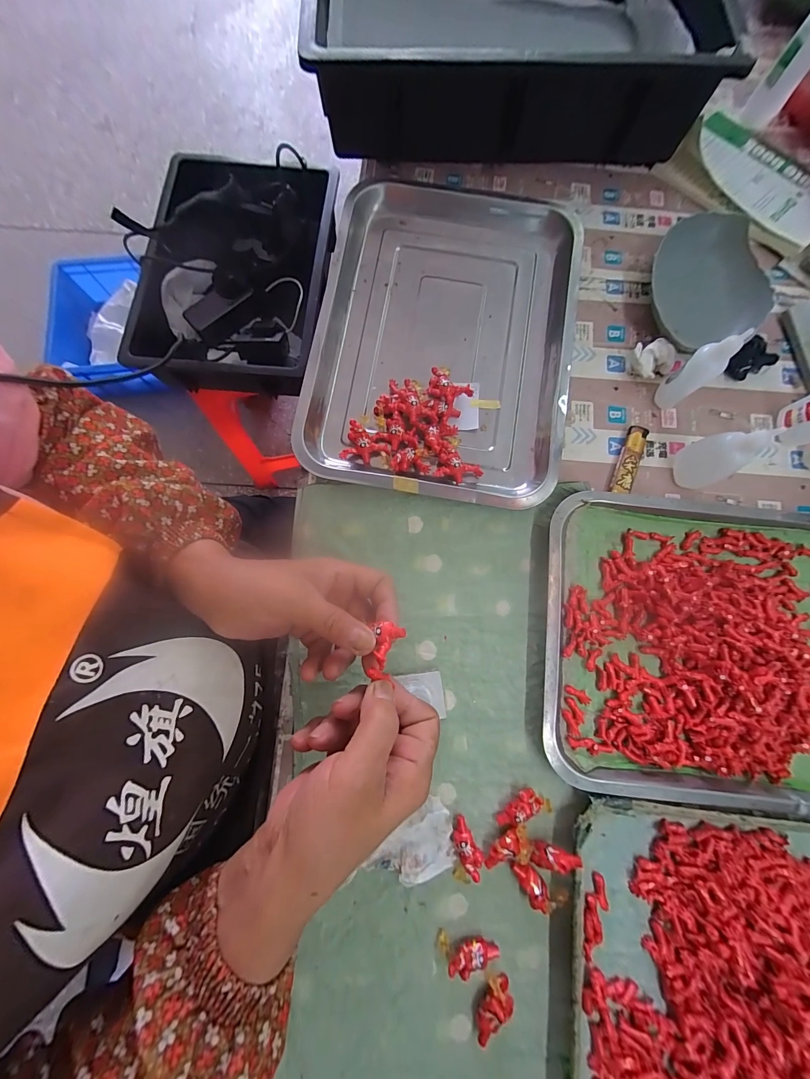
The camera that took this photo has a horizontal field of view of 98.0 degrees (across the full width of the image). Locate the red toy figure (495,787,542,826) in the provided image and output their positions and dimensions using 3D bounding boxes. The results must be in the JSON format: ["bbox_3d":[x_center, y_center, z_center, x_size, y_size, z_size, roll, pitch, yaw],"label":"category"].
[{"bbox_3d":[0.097,0.231,0.301,0.041,0.015,0.015,-36,82,-7],"label":"red toy figure"}]

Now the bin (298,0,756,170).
[{"bbox_3d":[0.115,-0.605,0.410,0.422,0.093,0.306,2,80,0],"label":"bin"}]

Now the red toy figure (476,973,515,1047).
[{"bbox_3d":[0.070,0.368,0.275,0.021,0.015,0.042,26,80,4],"label":"red toy figure"}]

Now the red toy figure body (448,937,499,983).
[{"bbox_3d":[0.055,0.334,0.281,0.044,0.011,0.017,-3,79,-18],"label":"red toy figure body"}]

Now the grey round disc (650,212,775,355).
[{"bbox_3d":[0.305,-0.262,0.363,0.108,0.036,0.120,-18,80,-4],"label":"grey round disc"}]

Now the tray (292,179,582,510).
[{"bbox_3d":[0.038,-0.211,0.372,0.258,0.029,0.341,8,80,1],"label":"tray"}]

